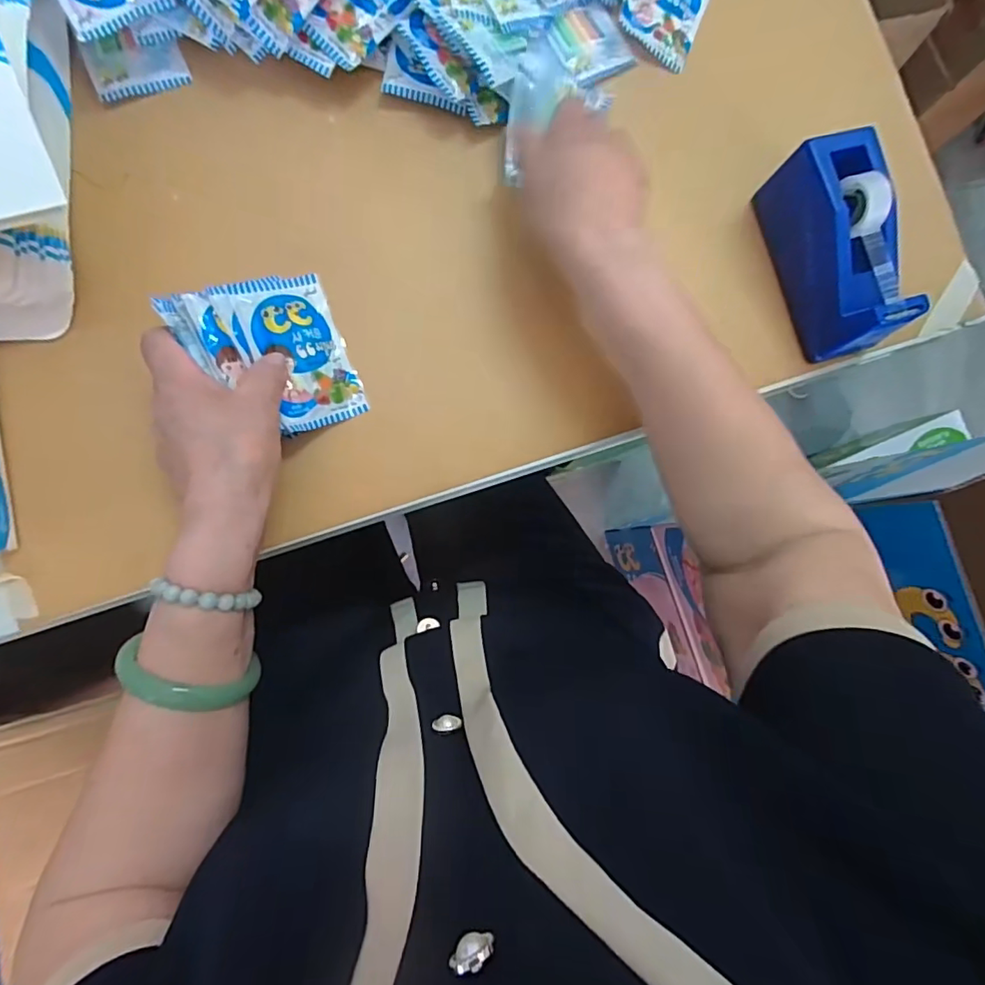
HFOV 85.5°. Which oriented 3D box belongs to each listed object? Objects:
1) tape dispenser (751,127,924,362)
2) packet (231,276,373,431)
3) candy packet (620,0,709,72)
[{"bbox_3d":[0.266,-0.185,0.408,0.051,0.069,0.147,-17,86,-8],"label":"tape dispenser"},{"bbox_3d":[-0.132,-0.095,0.372,0.067,0.006,0.097,-27,102,-38],"label":"packet"},{"bbox_3d":[0.146,-0.408,0.449,0.064,0.010,0.092,22,82,-4],"label":"candy packet"}]

